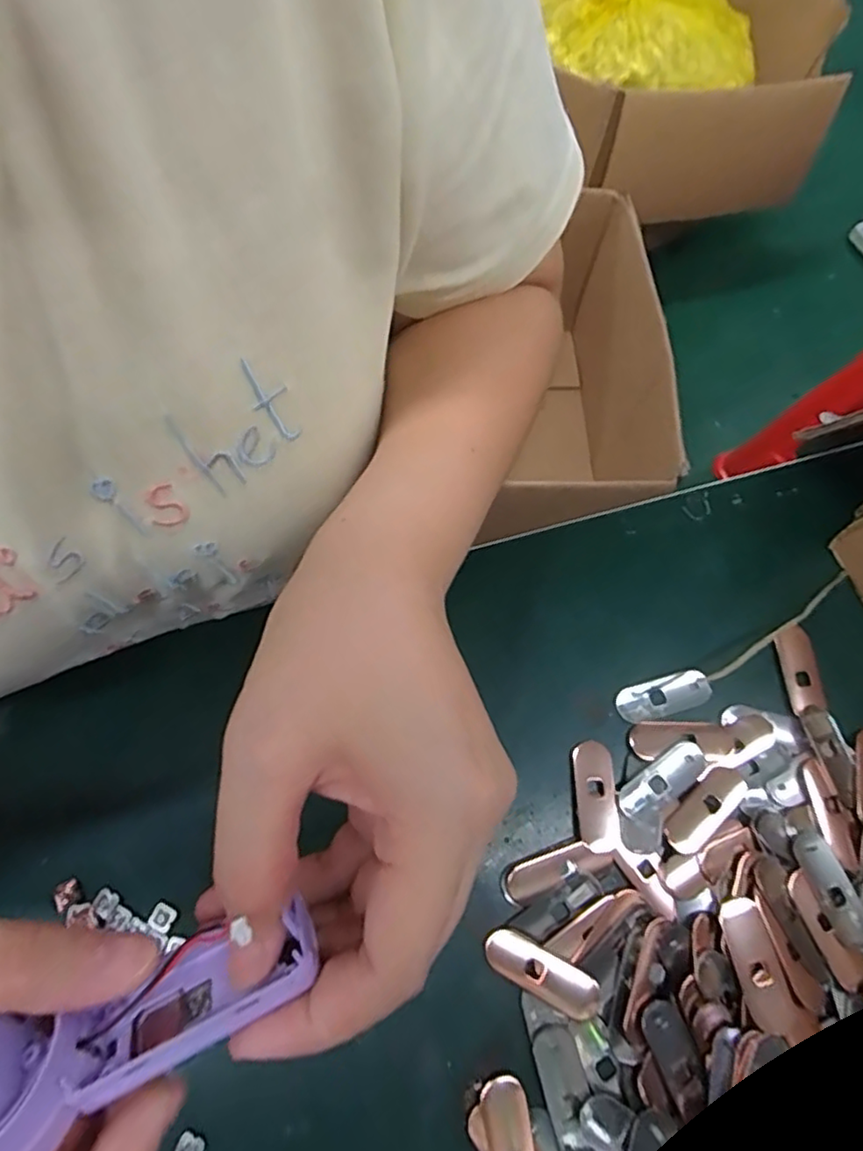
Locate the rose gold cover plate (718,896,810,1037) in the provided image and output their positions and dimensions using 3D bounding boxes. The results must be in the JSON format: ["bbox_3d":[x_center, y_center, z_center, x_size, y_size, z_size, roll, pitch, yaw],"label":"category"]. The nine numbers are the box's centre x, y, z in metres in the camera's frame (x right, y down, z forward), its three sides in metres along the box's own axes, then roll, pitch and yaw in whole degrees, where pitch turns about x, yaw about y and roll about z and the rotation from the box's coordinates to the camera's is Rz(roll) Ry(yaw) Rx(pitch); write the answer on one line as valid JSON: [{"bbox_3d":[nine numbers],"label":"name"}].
[{"bbox_3d":[0.140,0.168,0.273,0.022,0.008,0.049,-18,72,-8],"label":"rose gold cover plate"}]

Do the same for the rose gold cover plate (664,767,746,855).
[{"bbox_3d":[0.131,0.111,0.301,0.050,0.006,0.017,-41,77,-15],"label":"rose gold cover plate"}]

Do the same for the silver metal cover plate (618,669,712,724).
[{"bbox_3d":[0.120,0.062,0.327,0.049,0.004,0.020,-15,71,-7],"label":"silver metal cover plate"}]

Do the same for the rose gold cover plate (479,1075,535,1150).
[{"bbox_3d":[0.032,0.232,0.254,0.019,0.005,0.047,-8,58,-5],"label":"rose gold cover plate"}]

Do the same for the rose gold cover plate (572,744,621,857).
[{"bbox_3d":[0.079,0.106,0.305,0.019,0.005,0.049,-1,70,-2],"label":"rose gold cover plate"}]

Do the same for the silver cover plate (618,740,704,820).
[{"bbox_3d":[0.112,0.100,0.307,0.049,0.004,0.017,-33,75,-13],"label":"silver cover plate"}]

